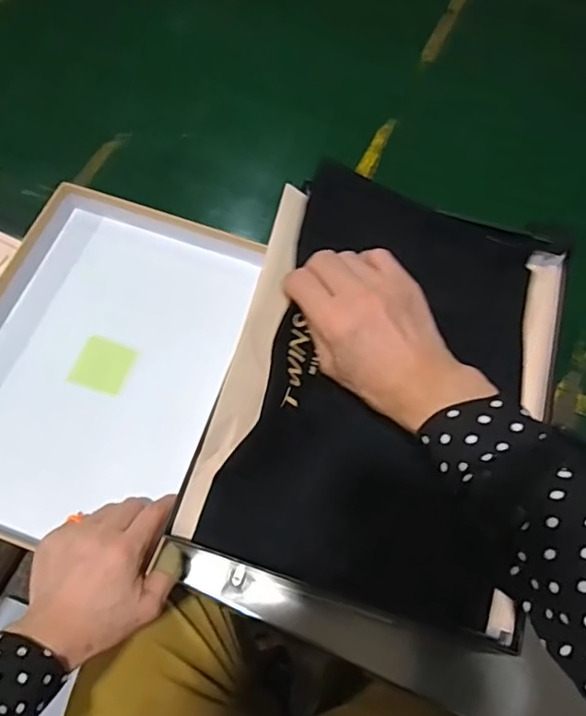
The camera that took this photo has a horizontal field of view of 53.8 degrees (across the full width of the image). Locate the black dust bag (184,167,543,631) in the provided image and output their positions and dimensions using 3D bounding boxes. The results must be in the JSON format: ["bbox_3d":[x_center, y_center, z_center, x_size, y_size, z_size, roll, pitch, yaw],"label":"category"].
[{"bbox_3d":[0.082,0.024,0.449,0.221,0.039,0.316,20,78,-10],"label":"black dust bag"}]

